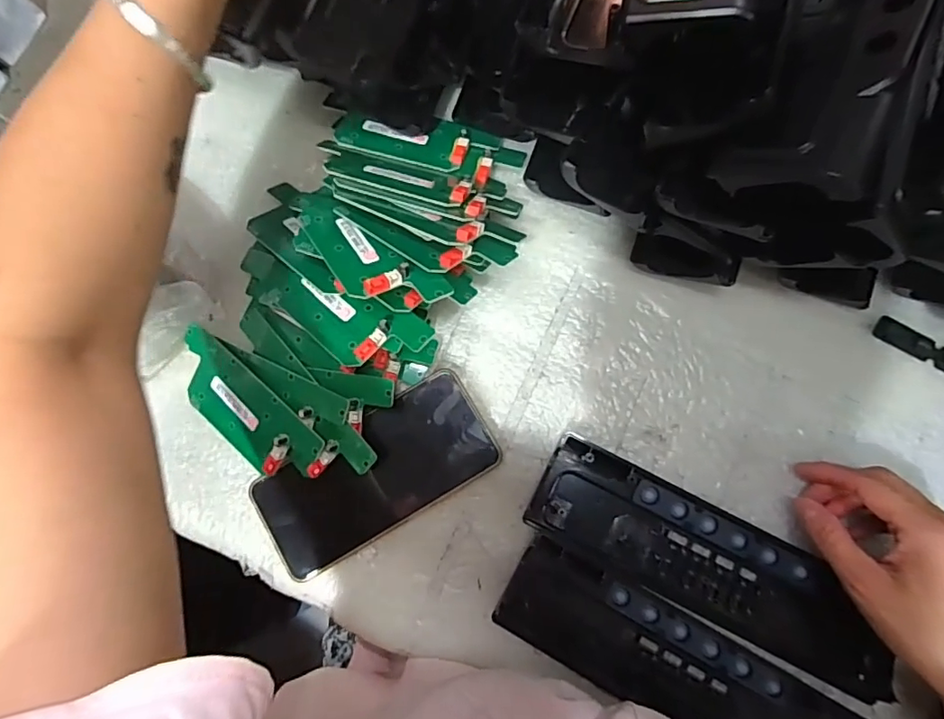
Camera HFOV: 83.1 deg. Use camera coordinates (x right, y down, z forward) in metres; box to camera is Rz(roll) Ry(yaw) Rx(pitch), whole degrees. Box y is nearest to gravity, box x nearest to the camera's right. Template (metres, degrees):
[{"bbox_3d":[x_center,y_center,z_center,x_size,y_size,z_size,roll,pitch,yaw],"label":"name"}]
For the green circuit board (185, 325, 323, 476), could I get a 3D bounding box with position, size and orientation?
[{"bbox_3d":[-0.161,0.035,0.370,0.134,0.012,0.057,38,105,15],"label":"green circuit board"}]

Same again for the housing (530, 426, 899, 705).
[{"bbox_3d":[0.157,0.133,0.350,0.237,0.016,0.067,26,85,7],"label":"housing"}]

